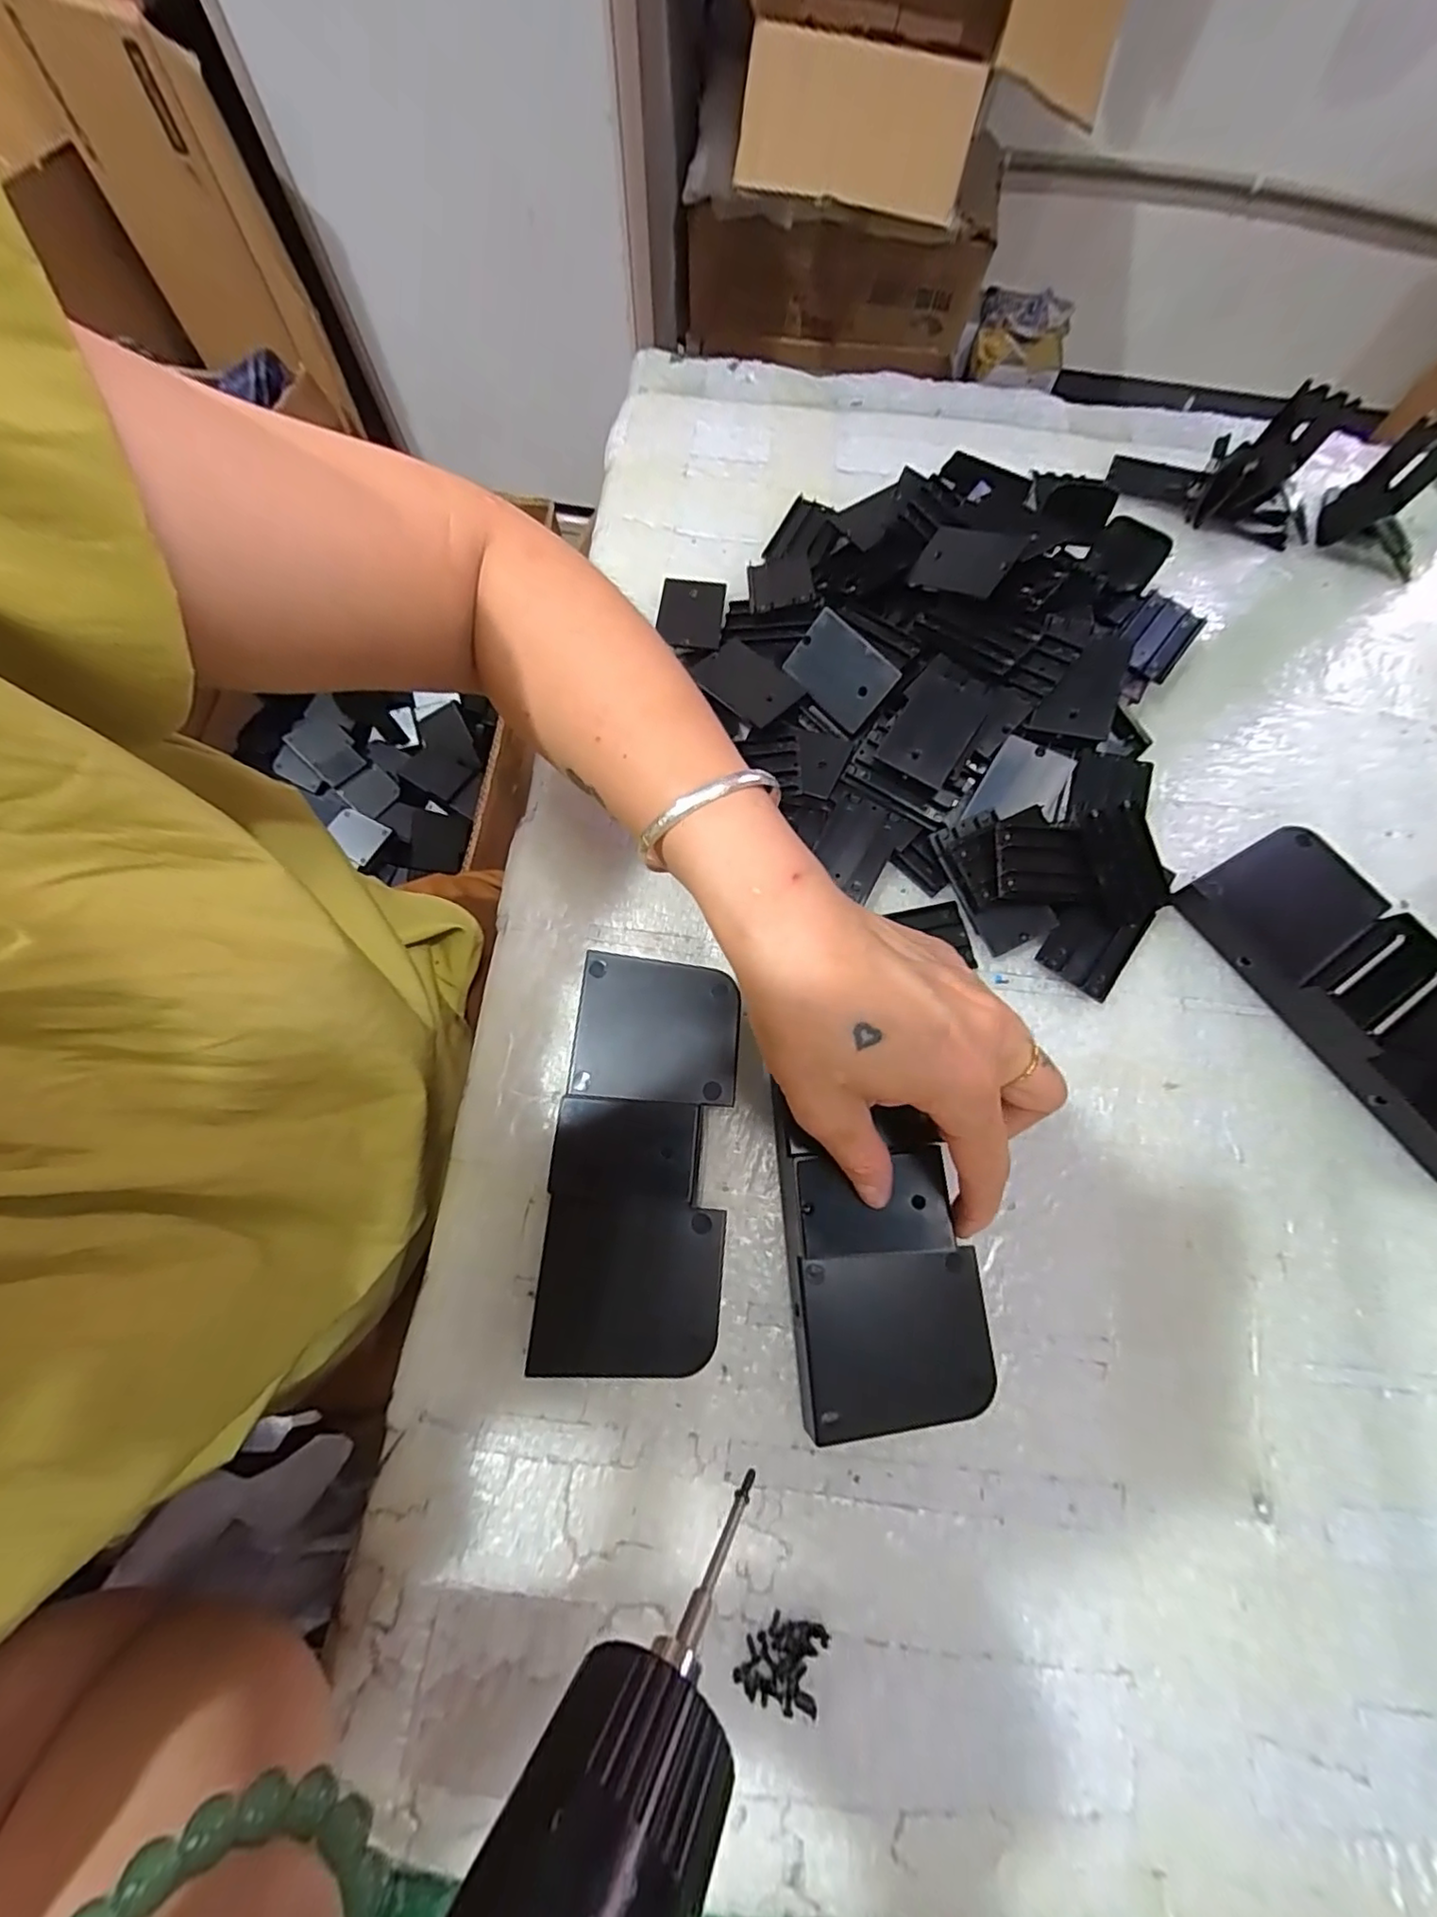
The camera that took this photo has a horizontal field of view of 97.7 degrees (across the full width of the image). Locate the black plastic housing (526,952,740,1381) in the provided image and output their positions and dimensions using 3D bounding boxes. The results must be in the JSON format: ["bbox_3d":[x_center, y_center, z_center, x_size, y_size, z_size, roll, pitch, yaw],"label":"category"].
[{"bbox_3d":[-0.031,0.081,0.264,0.069,0.030,0.161,5,74,-1],"label":"black plastic housing"}]

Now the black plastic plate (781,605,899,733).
[{"bbox_3d":[0.063,-0.150,0.327,0.055,0.006,0.037,48,111,13],"label":"black plastic plate"}]

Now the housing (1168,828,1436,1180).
[{"bbox_3d":[0.302,0.013,0.294,0.071,0.029,0.161,-34,78,-11],"label":"housing"}]

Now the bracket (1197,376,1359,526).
[{"bbox_3d":[0.327,-0.297,0.374,0.081,0.038,0.030,-43,78,11],"label":"bracket"}]

